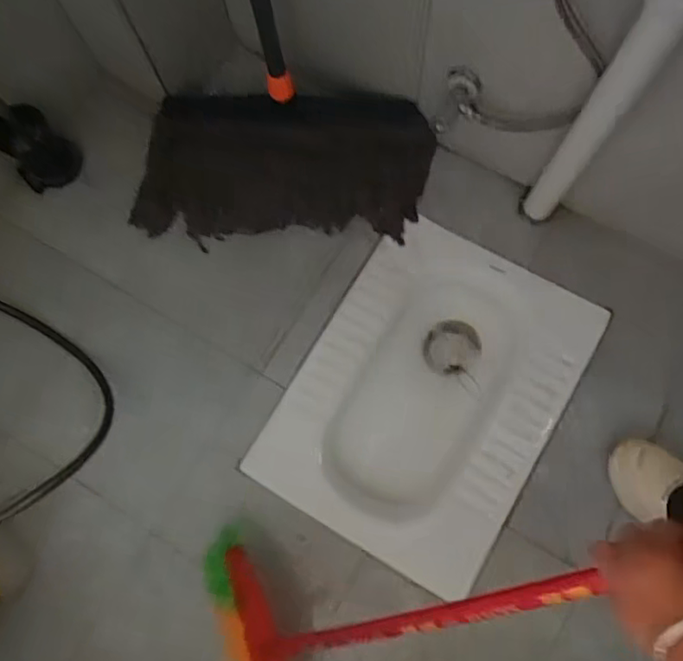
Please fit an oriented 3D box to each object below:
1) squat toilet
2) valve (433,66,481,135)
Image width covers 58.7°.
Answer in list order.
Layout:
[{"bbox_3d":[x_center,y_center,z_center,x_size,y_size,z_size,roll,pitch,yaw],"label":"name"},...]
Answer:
[{"bbox_3d":[0.144,0.112,1.058,0.407,0.137,0.536,29,79,9],"label":"squat toilet"},{"bbox_3d":[0.179,-0.343,0.919,0.065,0.071,0.095,16,77,6],"label":"valve"}]

